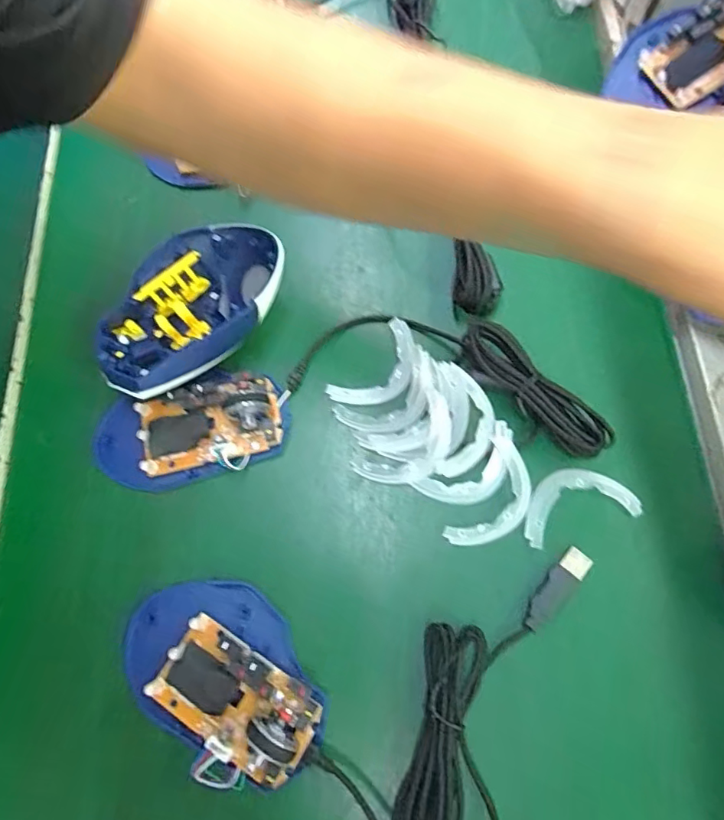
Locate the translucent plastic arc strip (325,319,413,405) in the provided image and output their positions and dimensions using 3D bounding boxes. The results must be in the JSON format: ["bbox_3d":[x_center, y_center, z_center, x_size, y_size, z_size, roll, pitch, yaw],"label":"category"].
[{"bbox_3d":[0.011,-0.023,0.312,0.034,0.005,0.063,42,78,13],"label":"translucent plastic arc strip"}]

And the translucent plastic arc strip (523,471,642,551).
[{"bbox_3d":[0.115,0.049,0.281,0.062,0.004,0.034,-18,73,-4],"label":"translucent plastic arc strip"}]

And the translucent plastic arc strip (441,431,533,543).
[{"bbox_3d":[0.072,0.048,0.280,0.033,0.008,0.062,27,76,10],"label":"translucent plastic arc strip"}]

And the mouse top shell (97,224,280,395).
[{"bbox_3d":[-0.100,-0.060,0.308,0.118,0.029,0.070,-38,75,-9],"label":"mouse top shell"}]

